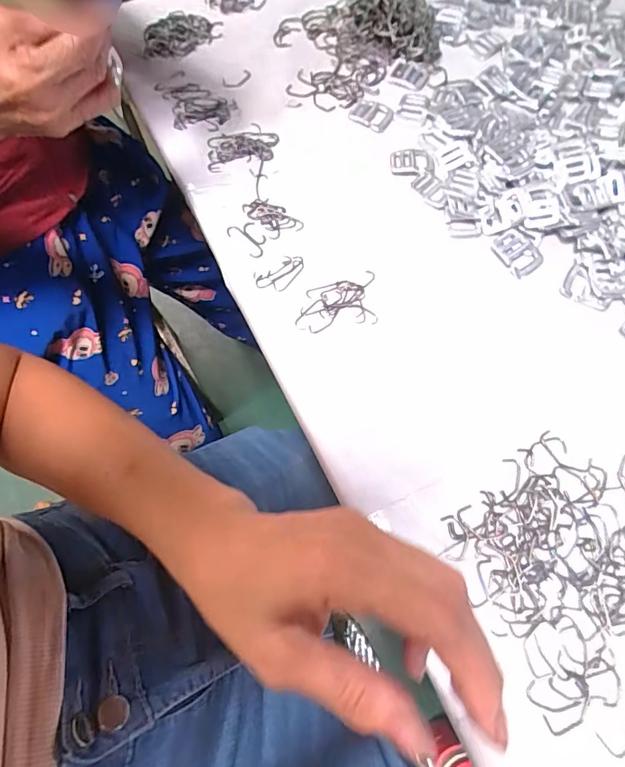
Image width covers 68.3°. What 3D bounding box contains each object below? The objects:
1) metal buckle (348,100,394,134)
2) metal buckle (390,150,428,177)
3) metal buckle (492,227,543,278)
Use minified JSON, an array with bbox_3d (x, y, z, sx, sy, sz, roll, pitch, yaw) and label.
[{"bbox_3d":[0.066,-0.297,0.509,0.047,0.006,0.039,34,72,14],"label":"metal buckle"},{"bbox_3d":[0.099,-0.227,0.471,0.038,0.004,0.033,3,67,1],"label":"metal buckle"},{"bbox_3d":[0.188,-0.120,0.424,0.031,0.004,0.044,-40,80,-2],"label":"metal buckle"}]

